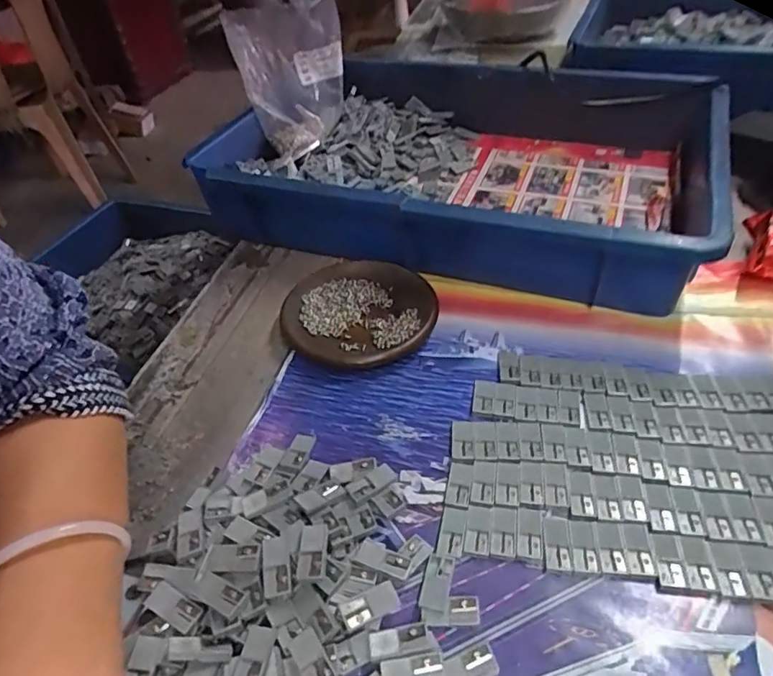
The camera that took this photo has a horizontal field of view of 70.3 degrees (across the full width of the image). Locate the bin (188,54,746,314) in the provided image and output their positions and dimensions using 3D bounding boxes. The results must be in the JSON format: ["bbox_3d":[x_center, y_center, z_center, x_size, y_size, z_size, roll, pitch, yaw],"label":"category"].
[{"bbox_3d":[0.072,-0.169,0.514,0.427,0.075,0.307,16,49,22],"label":"bin"}]

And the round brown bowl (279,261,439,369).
[{"bbox_3d":[-0.020,-0.018,0.416,0.112,0.019,0.106,-4,44,3],"label":"round brown bowl"}]

